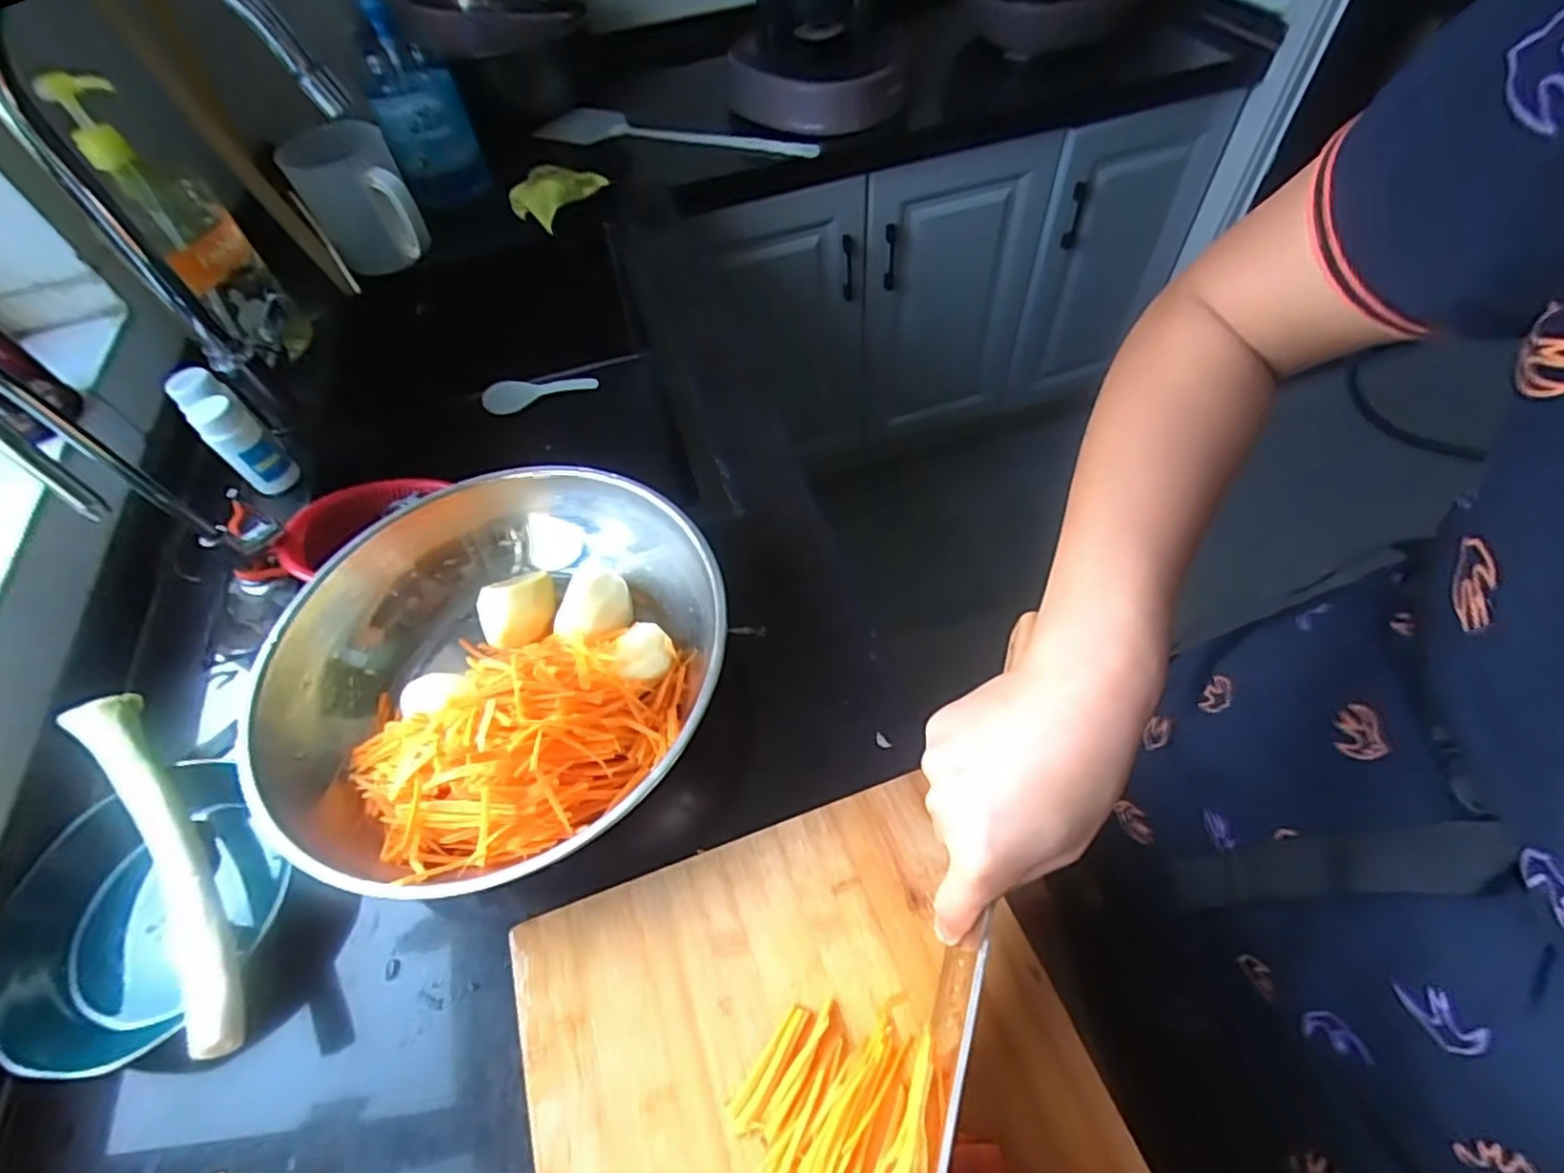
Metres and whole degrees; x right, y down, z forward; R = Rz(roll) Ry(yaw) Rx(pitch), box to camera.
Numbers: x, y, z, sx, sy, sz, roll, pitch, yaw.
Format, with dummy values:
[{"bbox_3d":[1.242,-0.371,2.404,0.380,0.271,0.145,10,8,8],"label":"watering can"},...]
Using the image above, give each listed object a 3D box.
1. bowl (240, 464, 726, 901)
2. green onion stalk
[{"bbox_3d":[-0.196,0.049,0.476,0.280,0.073,0.291,-2,55,3],"label":"bowl"},{"bbox_3d":[-0.377,0.158,0.402,0.033,0.023,0.267,-41,62,-21],"label":"green onion stalk"}]

